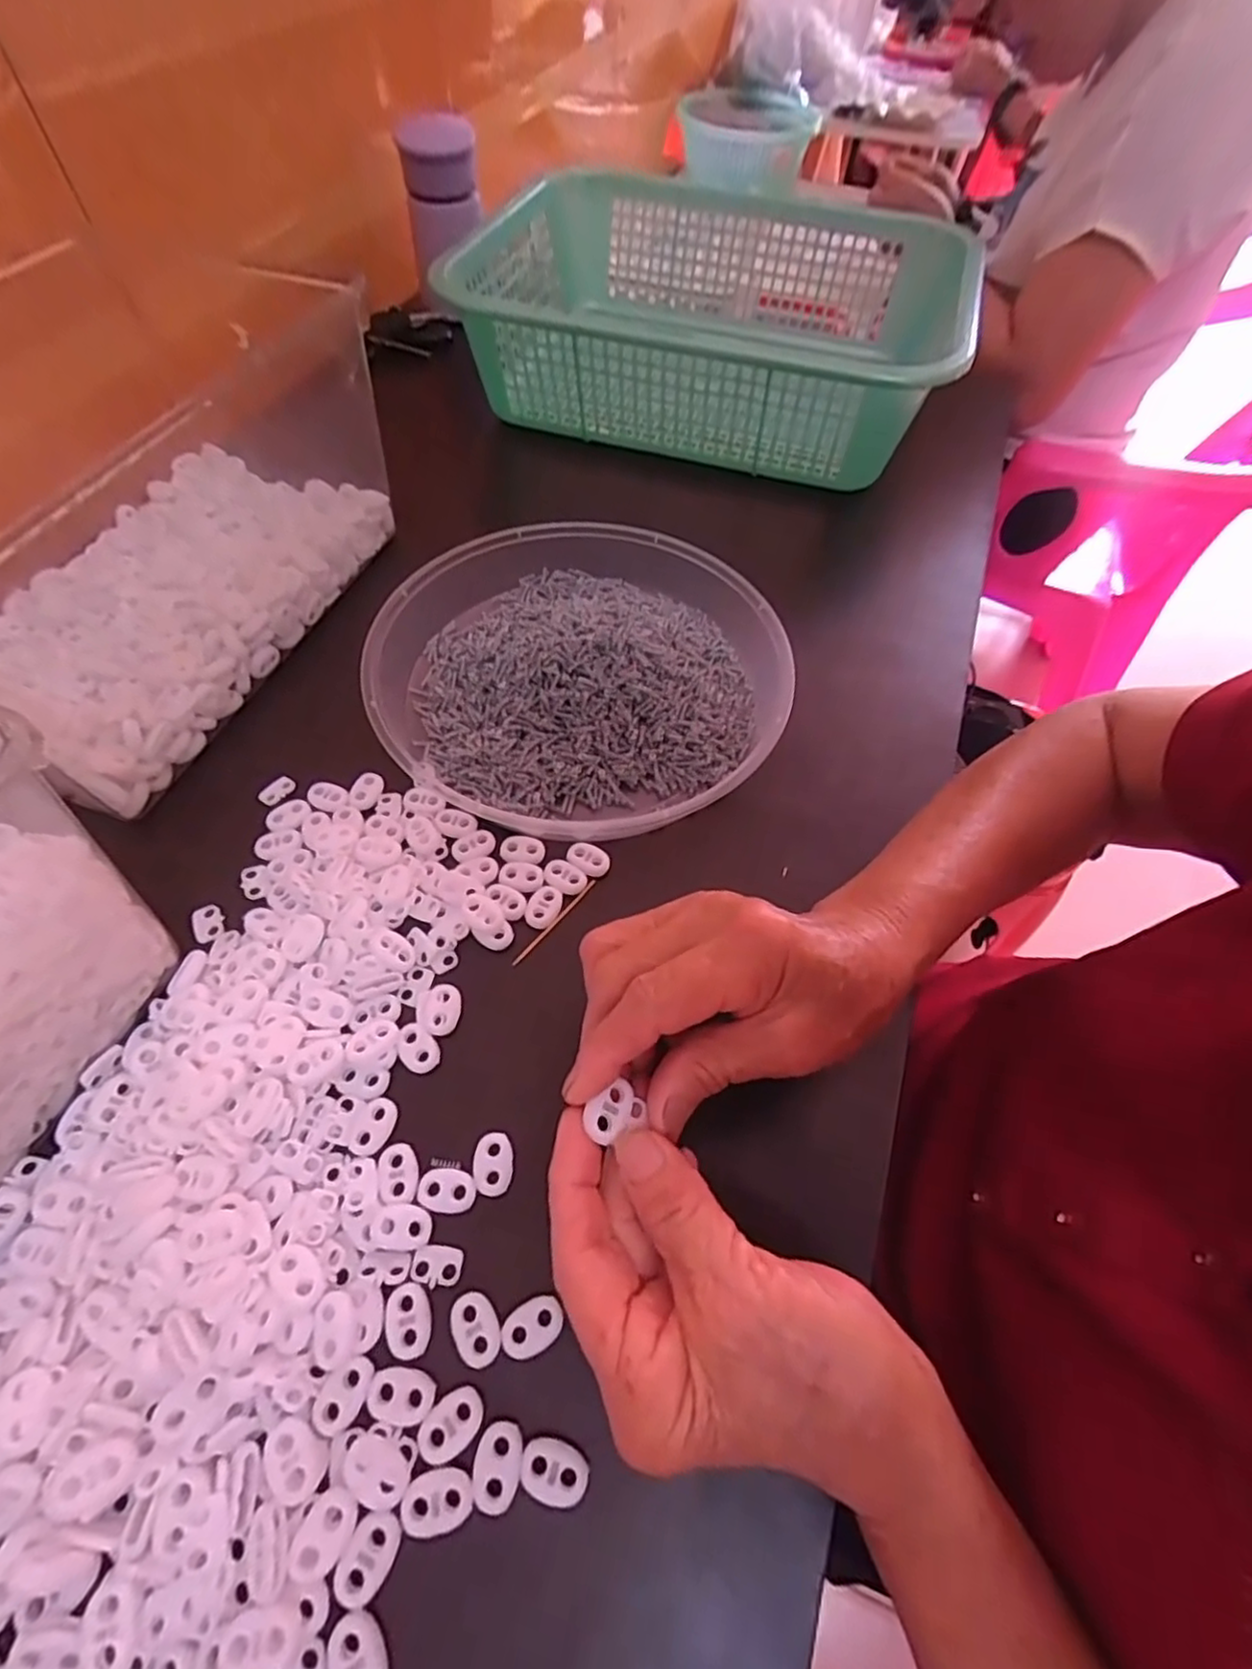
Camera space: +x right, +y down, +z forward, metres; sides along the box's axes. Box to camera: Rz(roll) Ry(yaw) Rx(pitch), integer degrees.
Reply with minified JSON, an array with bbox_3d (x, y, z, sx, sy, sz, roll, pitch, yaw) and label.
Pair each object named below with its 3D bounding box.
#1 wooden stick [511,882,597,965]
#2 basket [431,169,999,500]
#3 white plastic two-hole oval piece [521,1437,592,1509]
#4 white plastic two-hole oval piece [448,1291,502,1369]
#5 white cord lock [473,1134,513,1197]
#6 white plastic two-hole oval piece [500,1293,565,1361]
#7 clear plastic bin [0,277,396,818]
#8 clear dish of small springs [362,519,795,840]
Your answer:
[{"bbox_3d":[-0.034,0.042,0.328,0.004,0.004,0.058,37,63,17],"label":"wooden stick"},{"bbox_3d":[0.069,-0.432,0.557,0.389,0.099,0.325,15,59,6],"label":"basket"},{"bbox_3d":[-0.023,0.210,0.221,0.022,0.004,0.015,14,59,6],"label":"white plastic two-hole oval piece"},{"bbox_3d":[-0.054,0.177,0.239,0.016,0.004,0.022,-26,63,-17],"label":"white plastic two-hole oval piece"},{"bbox_3d":[-0.053,0.132,0.268,0.016,0.004,0.022,1,59,-2],"label":"white cord lock"},{"bbox_3d":[-0.033,0.177,0.241,0.023,0.004,0.016,-25,63,-17],"label":"white plastic two-hole oval piece"},{"bbox_3d":[-0.286,-0.182,0.379,0.192,0.110,0.281,20,60,9],"label":"clear plastic bin"},{"bbox_3d":[-0.026,-0.099,0.389,0.226,0.036,0.216,1,59,-2],"label":"clear dish of small springs"}]

